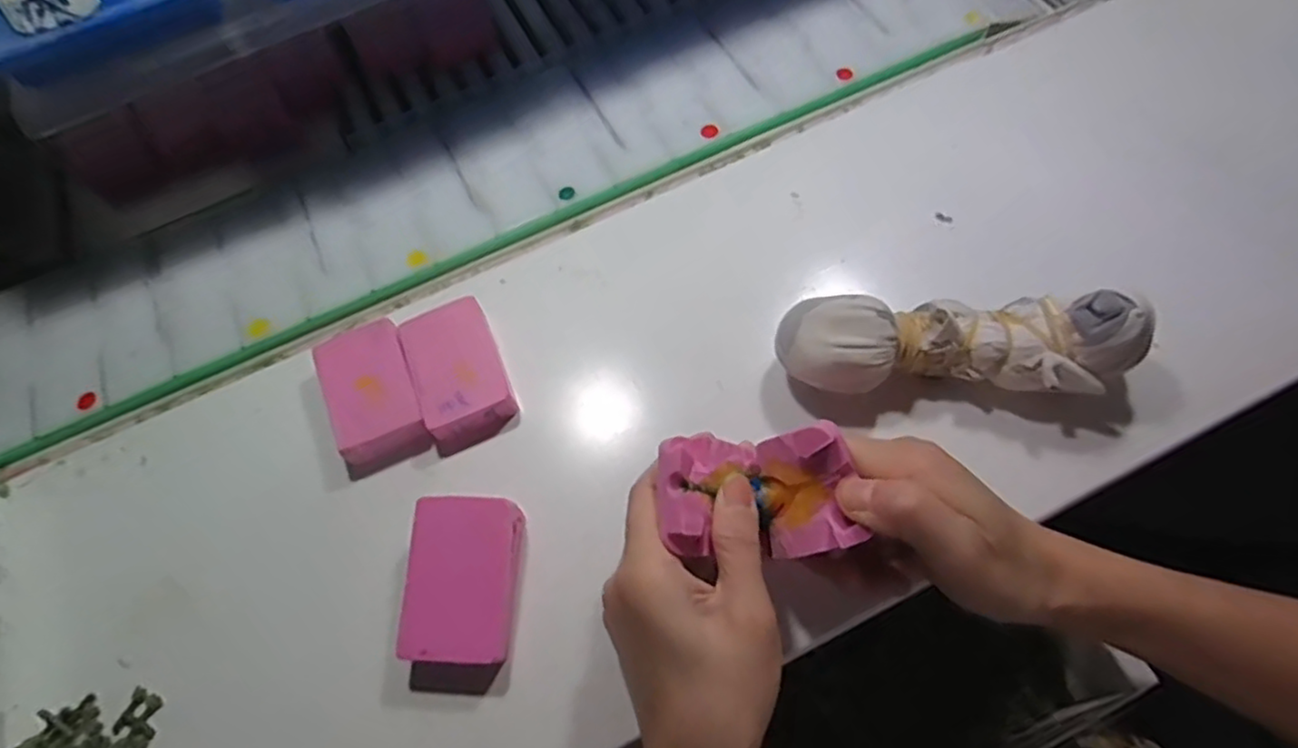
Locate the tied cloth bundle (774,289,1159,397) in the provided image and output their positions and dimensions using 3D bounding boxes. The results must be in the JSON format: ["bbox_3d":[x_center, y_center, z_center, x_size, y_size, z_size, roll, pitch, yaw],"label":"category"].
[{"bbox_3d":[0.138,-0.012,0.317,0.156,0.053,0.045,2,66,6],"label":"tied cloth bundle"}]

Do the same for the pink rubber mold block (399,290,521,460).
[{"bbox_3d":[-0.099,-0.002,0.351,0.044,0.017,0.076,-23,63,-4],"label":"pink rubber mold block"}]

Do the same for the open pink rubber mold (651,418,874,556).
[{"bbox_3d":[0.040,0.045,0.262,0.072,0.041,0.047,-2,66,2],"label":"open pink rubber mold"}]

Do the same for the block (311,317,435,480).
[{"bbox_3d":[-0.143,0.010,0.347,0.044,0.019,0.073,-23,63,-5],"label":"block"}]

